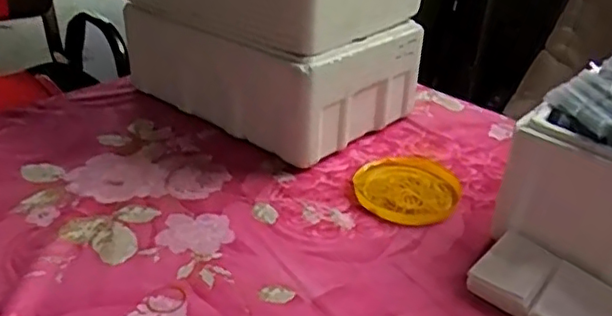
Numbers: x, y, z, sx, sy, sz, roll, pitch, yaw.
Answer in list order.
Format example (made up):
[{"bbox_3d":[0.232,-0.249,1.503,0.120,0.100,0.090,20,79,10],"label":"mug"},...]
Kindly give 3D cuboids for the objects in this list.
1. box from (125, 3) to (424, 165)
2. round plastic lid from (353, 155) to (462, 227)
[{"bbox_3d":[-0.069,-0.140,0.955,0.412,0.166,0.234,24,36,32],"label":"box"},{"bbox_3d":[0.135,0.035,0.807,0.126,0.020,0.139,25,36,33],"label":"round plastic lid"}]

